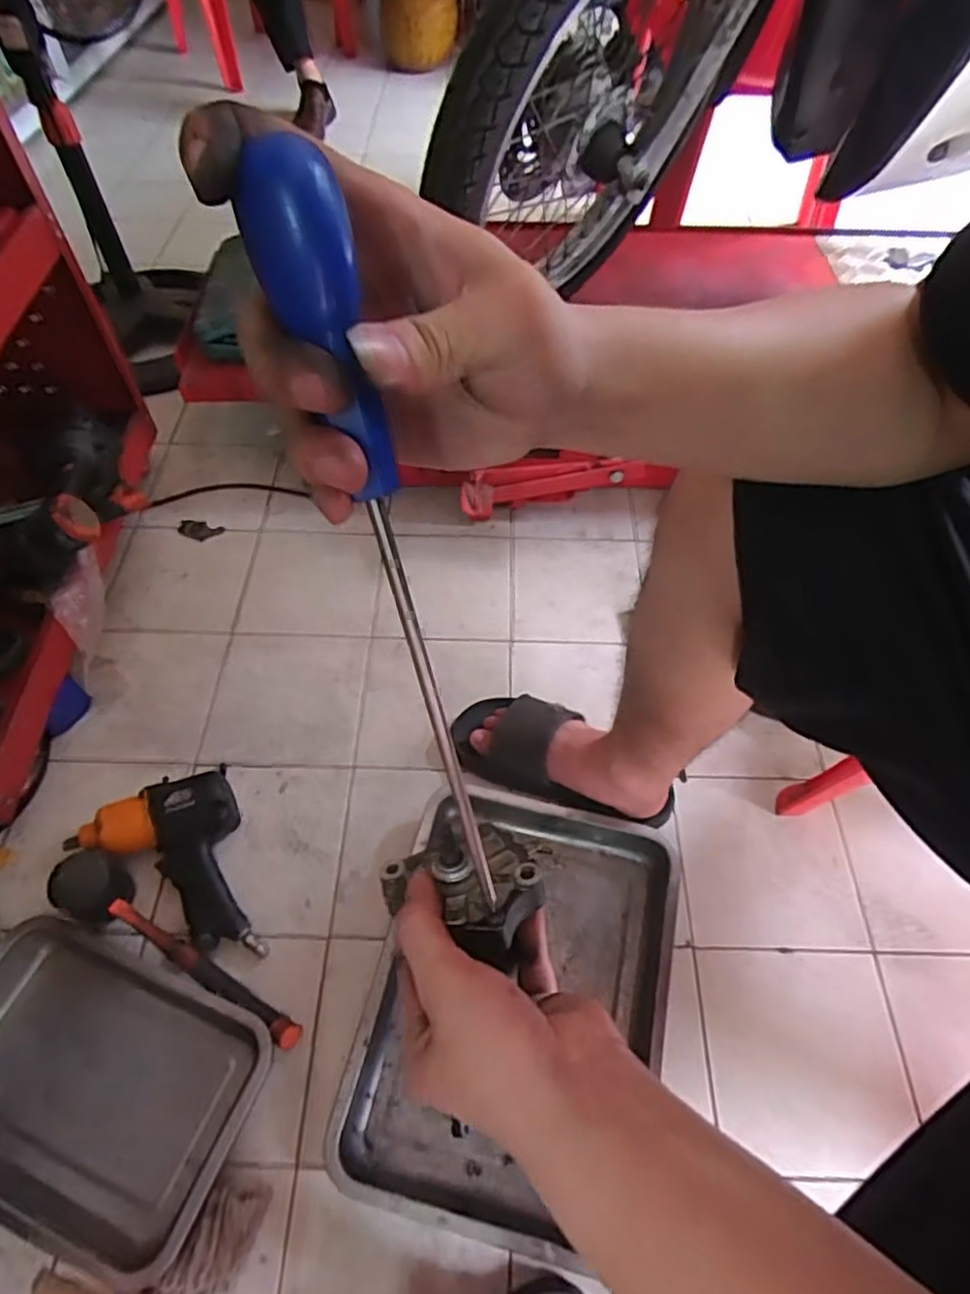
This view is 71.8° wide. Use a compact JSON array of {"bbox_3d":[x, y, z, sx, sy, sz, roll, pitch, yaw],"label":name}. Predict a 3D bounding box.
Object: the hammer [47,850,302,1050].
[{"bbox_3d":[-0.315,0.311,0.699,0.302,0.082,0.063,24,59,14],"label":"hammer"}]

